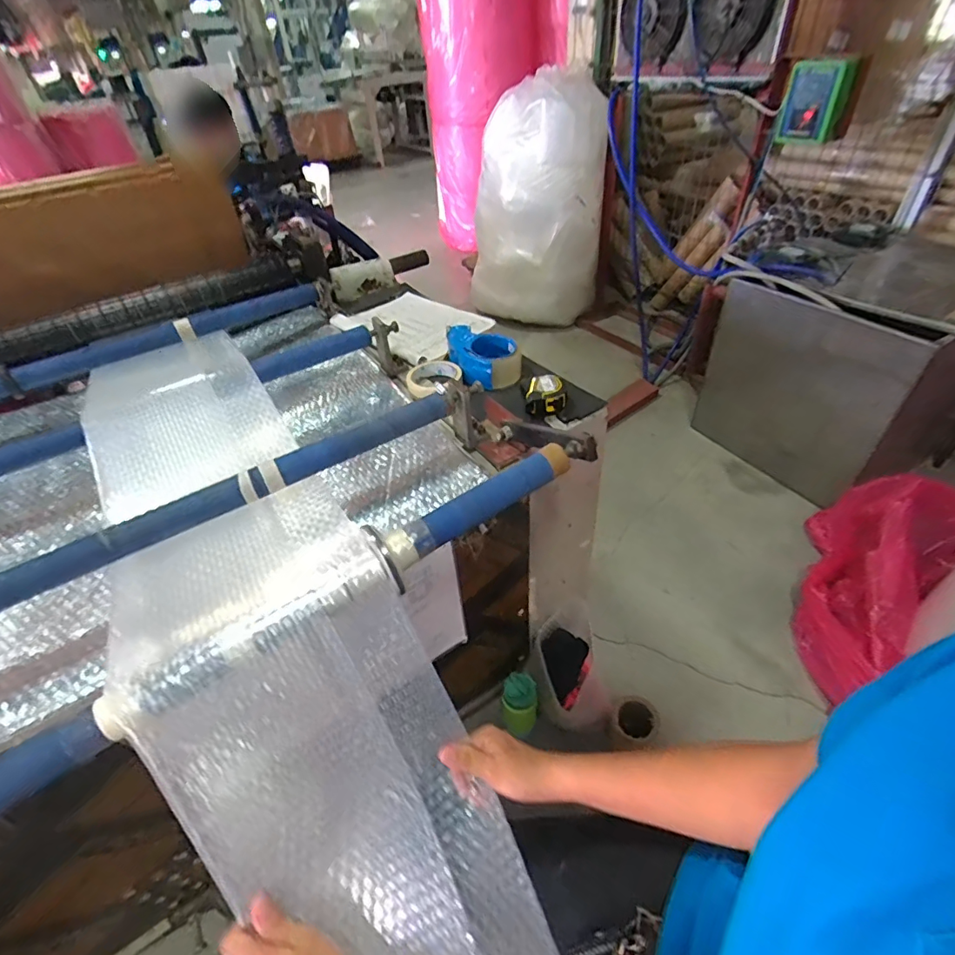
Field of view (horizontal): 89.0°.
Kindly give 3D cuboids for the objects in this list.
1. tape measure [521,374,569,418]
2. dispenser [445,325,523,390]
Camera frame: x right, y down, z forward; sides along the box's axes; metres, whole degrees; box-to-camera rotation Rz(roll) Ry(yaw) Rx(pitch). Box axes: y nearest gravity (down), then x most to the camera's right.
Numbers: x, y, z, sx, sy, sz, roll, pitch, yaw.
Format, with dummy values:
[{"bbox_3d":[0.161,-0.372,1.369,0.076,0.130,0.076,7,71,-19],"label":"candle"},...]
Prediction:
[{"bbox_3d":[0.106,-0.133,0.768,0.066,0.036,0.072,-4,42,2],"label":"tape measure"},{"bbox_3d":[0.009,-0.220,0.860,0.100,0.063,0.148,-26,46,-21],"label":"dispenser"}]

